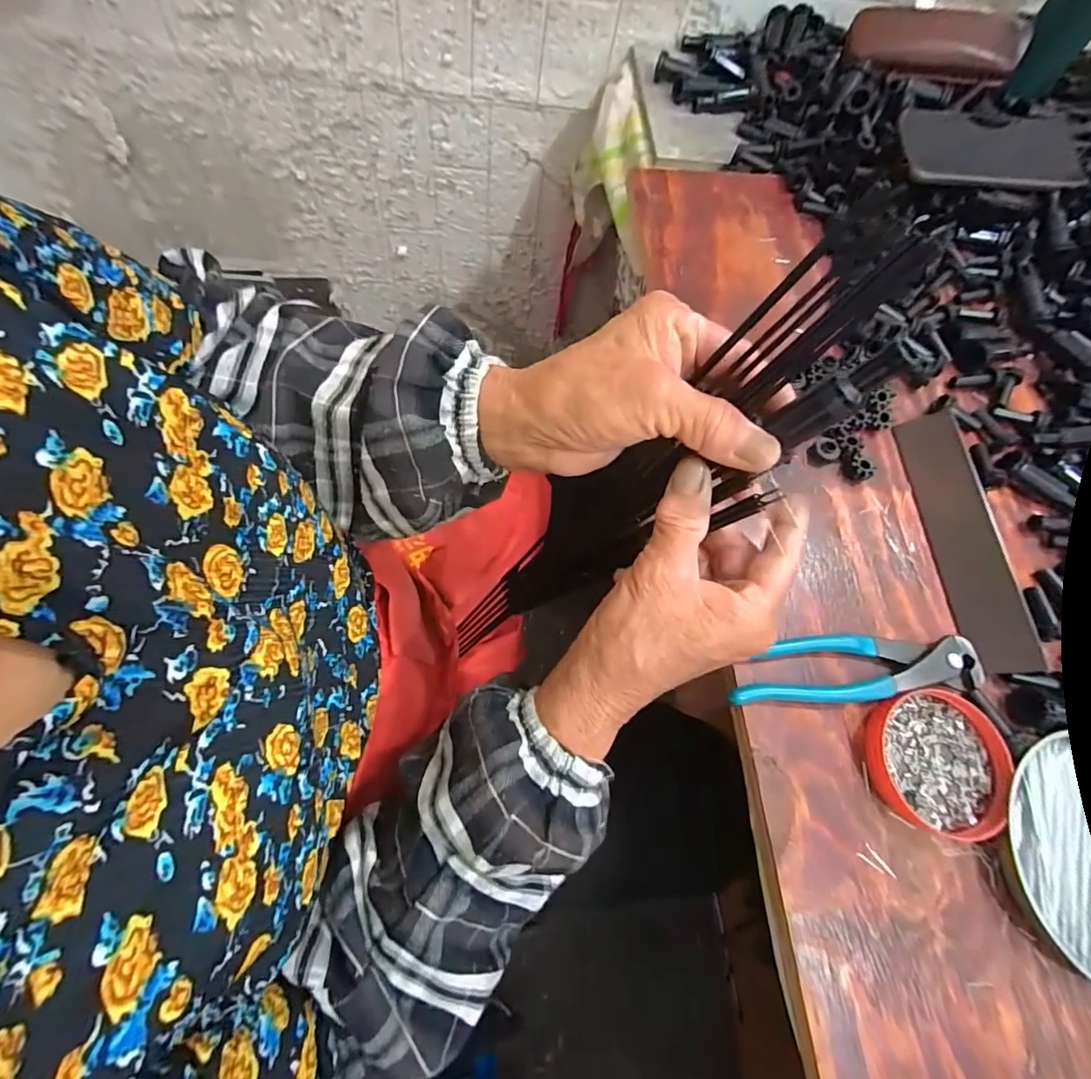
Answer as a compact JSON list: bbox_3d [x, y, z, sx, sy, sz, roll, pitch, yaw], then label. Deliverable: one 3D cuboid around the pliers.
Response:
[{"bbox_3d":[0.193,0.081,0.320,0.162,0.014,0.040,1,69,-6],"label":"pliers"}]

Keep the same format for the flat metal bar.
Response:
[{"bbox_3d":[0.296,-0.001,0.363,0.041,0.011,0.184,-16,66,33],"label":"flat metal bar"}]

